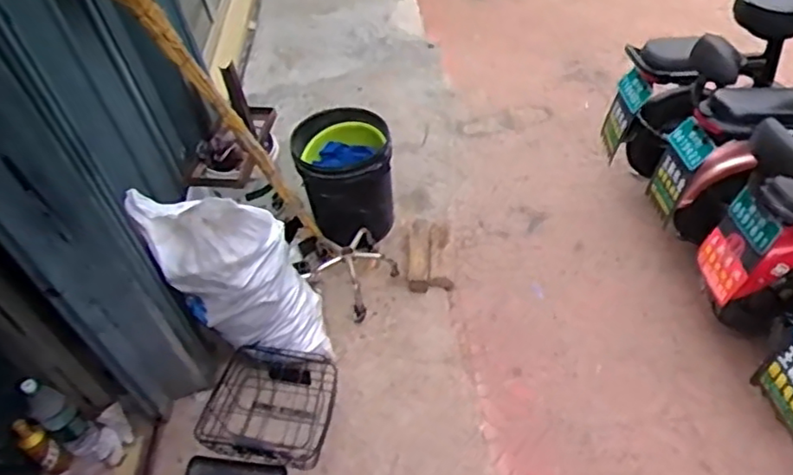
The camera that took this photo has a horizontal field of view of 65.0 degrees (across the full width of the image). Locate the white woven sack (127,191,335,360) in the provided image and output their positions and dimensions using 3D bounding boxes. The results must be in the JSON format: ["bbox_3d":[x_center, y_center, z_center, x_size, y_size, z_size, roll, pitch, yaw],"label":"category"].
[{"bbox_3d":[-0.412,0.107,1.767,0.326,0.647,0.260,-26,43,11],"label":"white woven sack"}]

